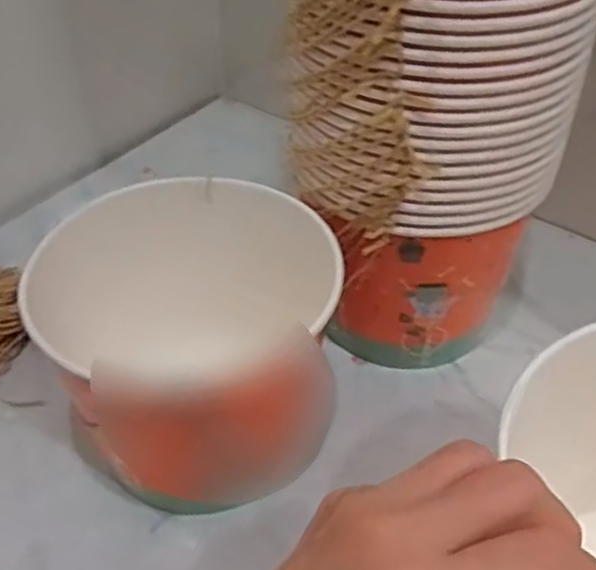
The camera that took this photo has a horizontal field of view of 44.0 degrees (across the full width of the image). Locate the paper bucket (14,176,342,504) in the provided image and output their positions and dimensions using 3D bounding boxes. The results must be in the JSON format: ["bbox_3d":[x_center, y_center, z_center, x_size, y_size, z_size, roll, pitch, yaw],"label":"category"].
[{"bbox_3d":[-0.057,0.033,0.440,0.156,0.135,0.141,0,44,2],"label":"paper bucket"}]

